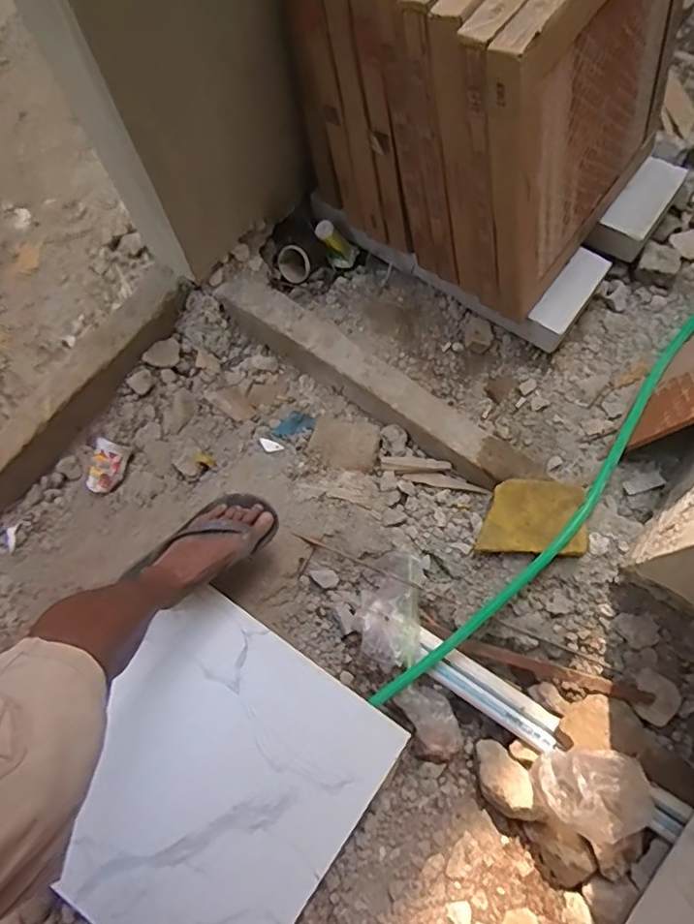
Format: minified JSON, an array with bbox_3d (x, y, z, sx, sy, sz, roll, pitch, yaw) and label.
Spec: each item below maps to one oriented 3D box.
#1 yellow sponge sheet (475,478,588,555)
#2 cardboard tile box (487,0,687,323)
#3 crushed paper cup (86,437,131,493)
[{"bbox_3d":[0.314,0.093,1.022,0.170,0.027,0.121,0,94,22],"label":"yellow sponge sheet"},{"bbox_3d":[0.389,-0.559,0.974,0.053,0.509,0.497,34,79,28],"label":"cardboard tile box"},{"bbox_3d":[-0.468,0.008,1.171,0.064,0.051,0.100,10,72,4],"label":"crushed paper cup"}]

